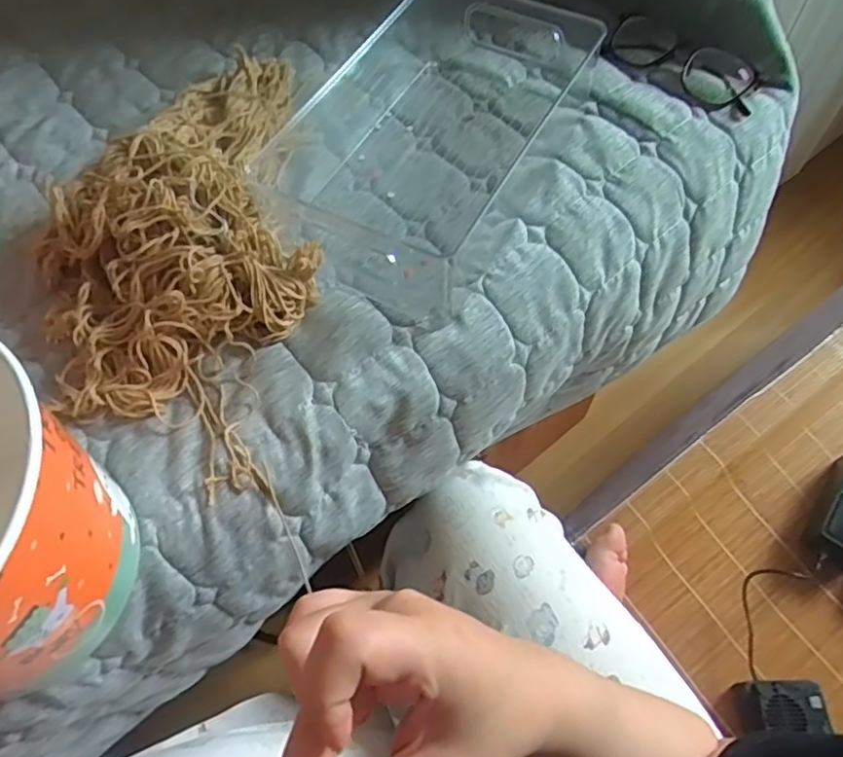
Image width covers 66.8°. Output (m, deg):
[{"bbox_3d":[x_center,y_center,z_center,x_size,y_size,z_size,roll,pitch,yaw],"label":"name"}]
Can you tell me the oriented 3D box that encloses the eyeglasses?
[{"bbox_3d":[0.226,-0.266,0.536,0.147,0.025,0.062,40,68,20],"label":"eyeglasses"}]

